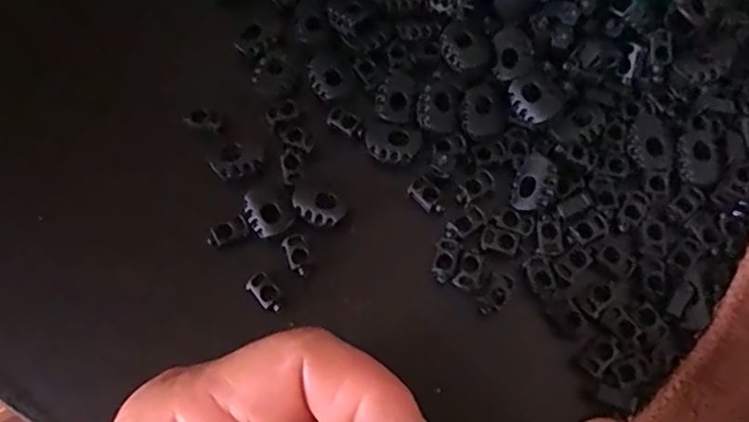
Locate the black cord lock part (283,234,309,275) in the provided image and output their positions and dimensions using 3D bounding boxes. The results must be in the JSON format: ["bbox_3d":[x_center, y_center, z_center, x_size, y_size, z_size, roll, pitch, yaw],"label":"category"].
[{"bbox_3d":[-0.028,0.016,0.222,0.008,0.004,0.014,-21,72,-4],"label":"black cord lock part"}]

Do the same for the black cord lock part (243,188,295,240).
[{"bbox_3d":[-0.040,0.000,0.224,0.016,0.004,0.020,-35,74,-8],"label":"black cord lock part"}]

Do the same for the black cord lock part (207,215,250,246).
[{"bbox_3d":[-0.055,0.007,0.227,0.016,0.006,0.009,-22,72,-4],"label":"black cord lock part"}]

